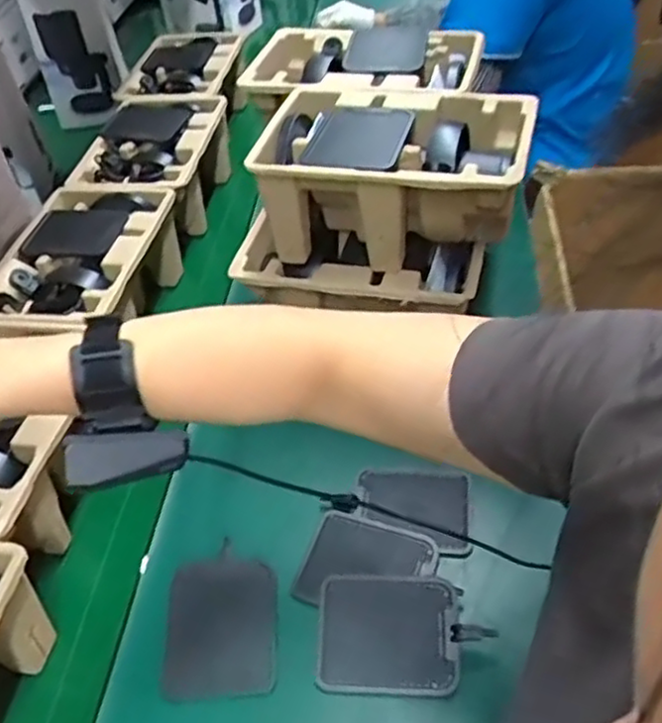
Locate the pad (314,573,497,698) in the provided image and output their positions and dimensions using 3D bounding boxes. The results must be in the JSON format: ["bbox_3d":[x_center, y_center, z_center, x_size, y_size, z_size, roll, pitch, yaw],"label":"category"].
[{"bbox_3d":[0.049,0.194,0.506,0.115,0.008,0.081,-2,56,9],"label":"pad"}]

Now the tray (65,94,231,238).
[{"bbox_3d":[-0.225,-0.249,0.922,0.151,0.098,0.235,4,44,6],"label":"tray"}]

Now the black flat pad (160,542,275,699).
[{"bbox_3d":[-0.081,0.190,0.529,0.080,0.011,0.109,-2,44,0],"label":"black flat pad"}]

